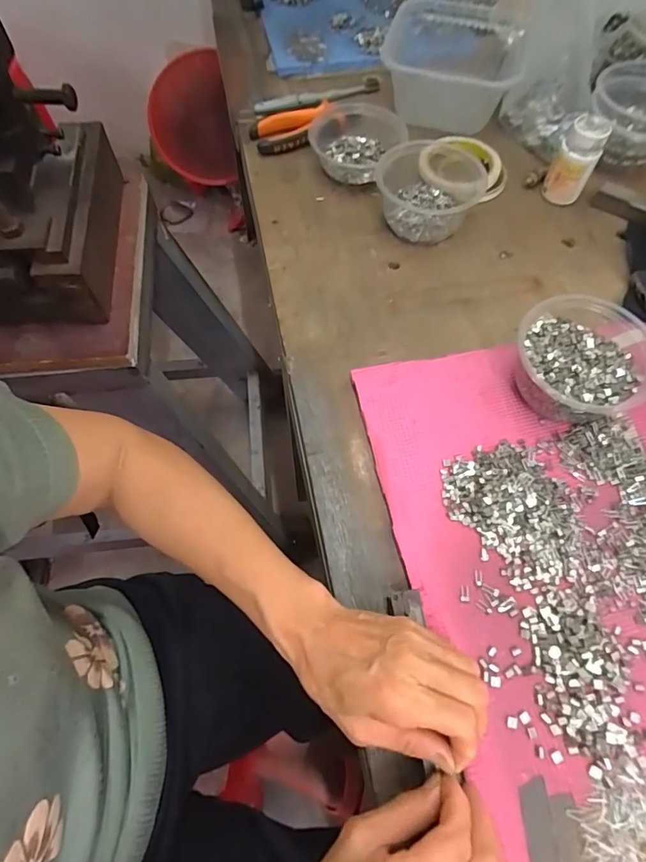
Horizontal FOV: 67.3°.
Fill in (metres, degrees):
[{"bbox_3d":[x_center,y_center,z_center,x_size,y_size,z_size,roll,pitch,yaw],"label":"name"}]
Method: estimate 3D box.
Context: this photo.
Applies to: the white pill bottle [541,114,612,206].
[{"bbox_3d":[0.288,-0.310,0.553,0.045,0.075,0.046,25,67,13],"label":"white pill bottle"}]

